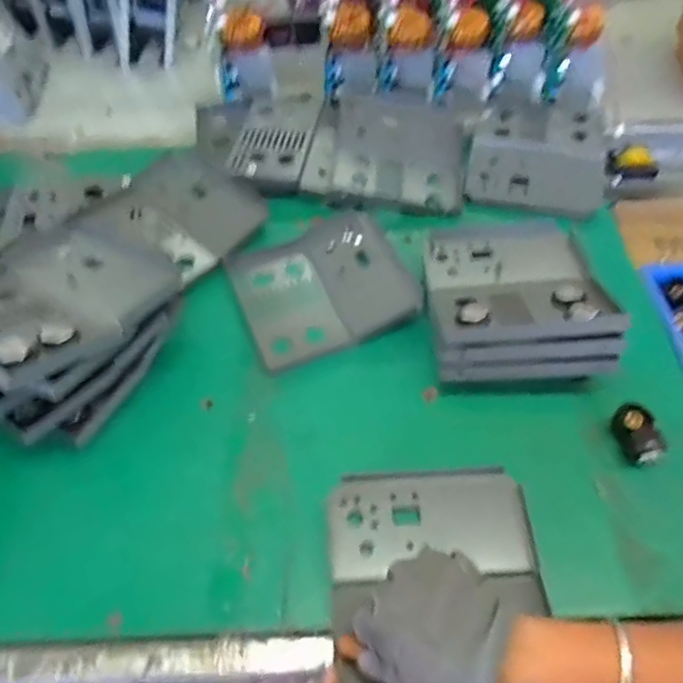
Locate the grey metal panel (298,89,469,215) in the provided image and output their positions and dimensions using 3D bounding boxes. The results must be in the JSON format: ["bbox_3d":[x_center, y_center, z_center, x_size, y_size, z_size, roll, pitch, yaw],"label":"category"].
[{"bbox_3d":[0.061,-0.252,0.728,0.187,0.021,0.206,6,53,5],"label":"grey metal panel"}]

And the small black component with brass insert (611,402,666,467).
[{"bbox_3d":[0.250,0.076,0.487,0.030,0.022,0.049,-10,54,-7],"label":"small black component with brass insert"}]

